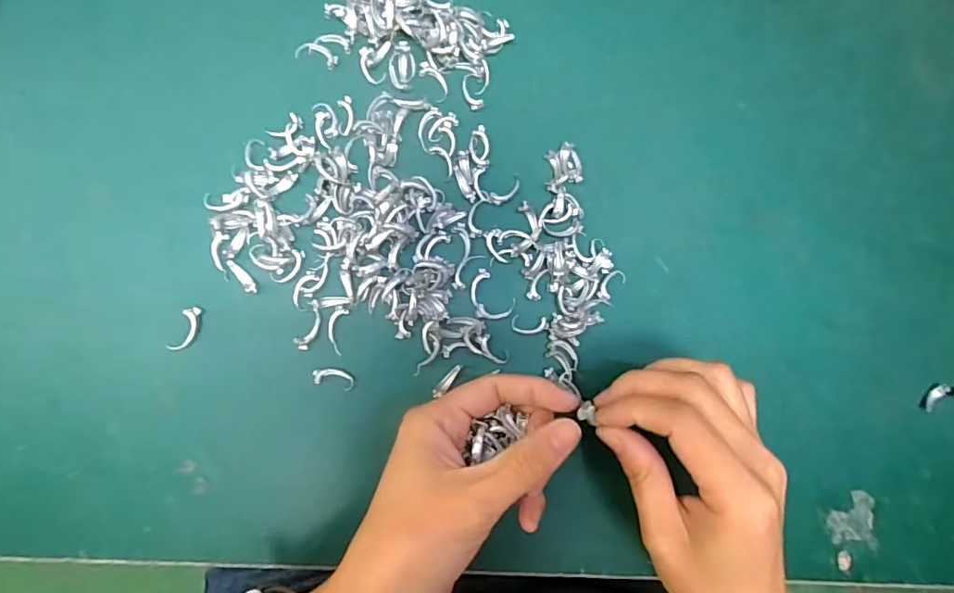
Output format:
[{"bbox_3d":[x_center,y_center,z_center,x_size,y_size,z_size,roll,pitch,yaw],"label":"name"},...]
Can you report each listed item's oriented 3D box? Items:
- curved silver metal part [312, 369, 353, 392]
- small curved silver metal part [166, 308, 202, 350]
[{"bbox_3d":[-0.076,0.043,0.285,0.022,0.004,0.010,16,83,-6],"label":"curved silver metal part"},{"bbox_3d":[-0.151,0.017,0.278,0.010,0.004,0.025,27,82,-5],"label":"small curved silver metal part"}]

